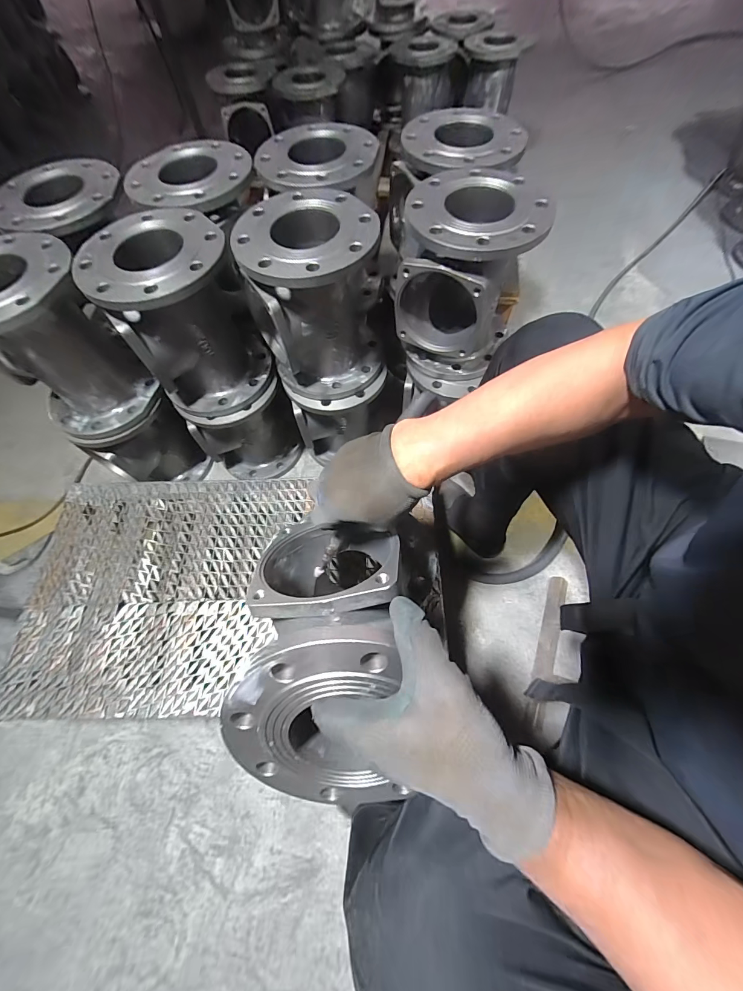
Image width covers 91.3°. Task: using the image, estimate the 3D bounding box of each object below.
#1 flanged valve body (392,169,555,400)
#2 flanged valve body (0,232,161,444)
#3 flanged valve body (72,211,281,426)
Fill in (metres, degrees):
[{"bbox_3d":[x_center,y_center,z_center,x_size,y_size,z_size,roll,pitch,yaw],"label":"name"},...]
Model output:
[{"bbox_3d":[0.157,-0.360,0.643,0.211,0.261,0.238,8,64,6],"label":"flanged valve body"},{"bbox_3d":[-0.535,-0.254,0.626,0.203,0.254,0.207,-32,67,-13],"label":"flanged valve body"},{"bbox_3d":[-0.315,-0.306,0.645,0.209,0.263,0.243,-24,66,-10],"label":"flanged valve body"}]

